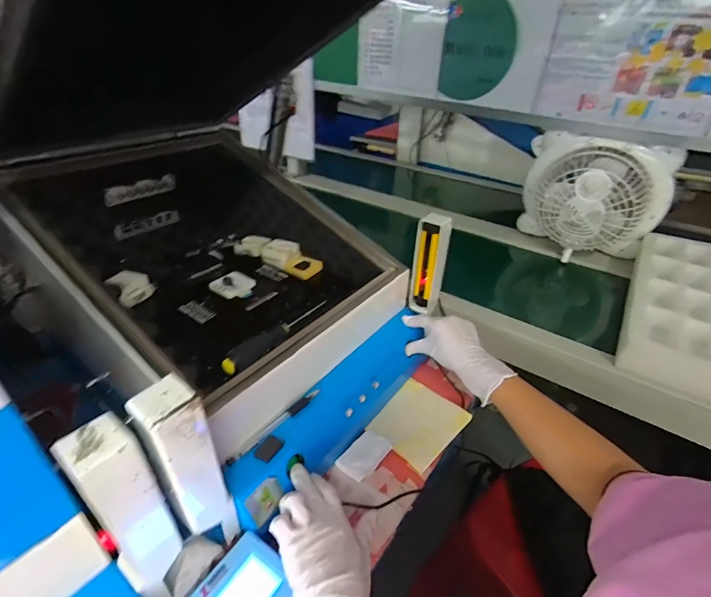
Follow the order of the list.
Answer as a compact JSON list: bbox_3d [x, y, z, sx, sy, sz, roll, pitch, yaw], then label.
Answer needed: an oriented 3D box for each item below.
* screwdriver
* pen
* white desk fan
[{"bbox_3d":[-0.101,0.043,0.533,0.023,0.022,0.186,22,38,25],"label":"screwdriver"},{"bbox_3d":[-0.091,0.145,0.456,0.008,0.007,0.132,27,41,31],"label":"pen"},{"bbox_3d":[0.481,-0.211,0.814,0.258,0.217,0.179,24,39,27],"label":"white desk fan"}]

